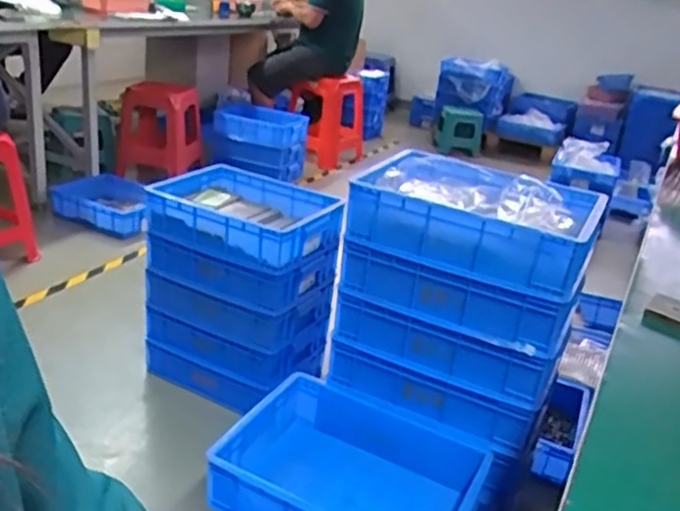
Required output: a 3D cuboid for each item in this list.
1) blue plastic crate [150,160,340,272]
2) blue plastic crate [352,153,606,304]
[{"bbox_3d":[-0.236,-0.093,1.634,0.435,0.119,0.294,15,24,21],"label":"blue plastic crate"},{"bbox_3d":[0.251,-0.071,1.230,0.393,0.129,0.297,16,24,23],"label":"blue plastic crate"}]

